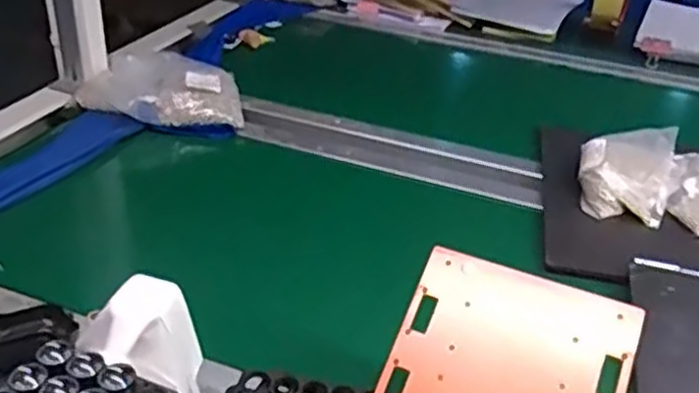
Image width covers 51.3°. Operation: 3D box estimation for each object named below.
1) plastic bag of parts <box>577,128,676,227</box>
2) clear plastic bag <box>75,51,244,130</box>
[{"bbox_3d":[0.361,-0.037,0.944,0.119,0.046,0.178,17,36,21],"label":"plastic bag of parts"},{"bbox_3d":[-0.288,-0.158,1.098,0.247,0.051,0.166,-2,33,-7],"label":"clear plastic bag"}]

